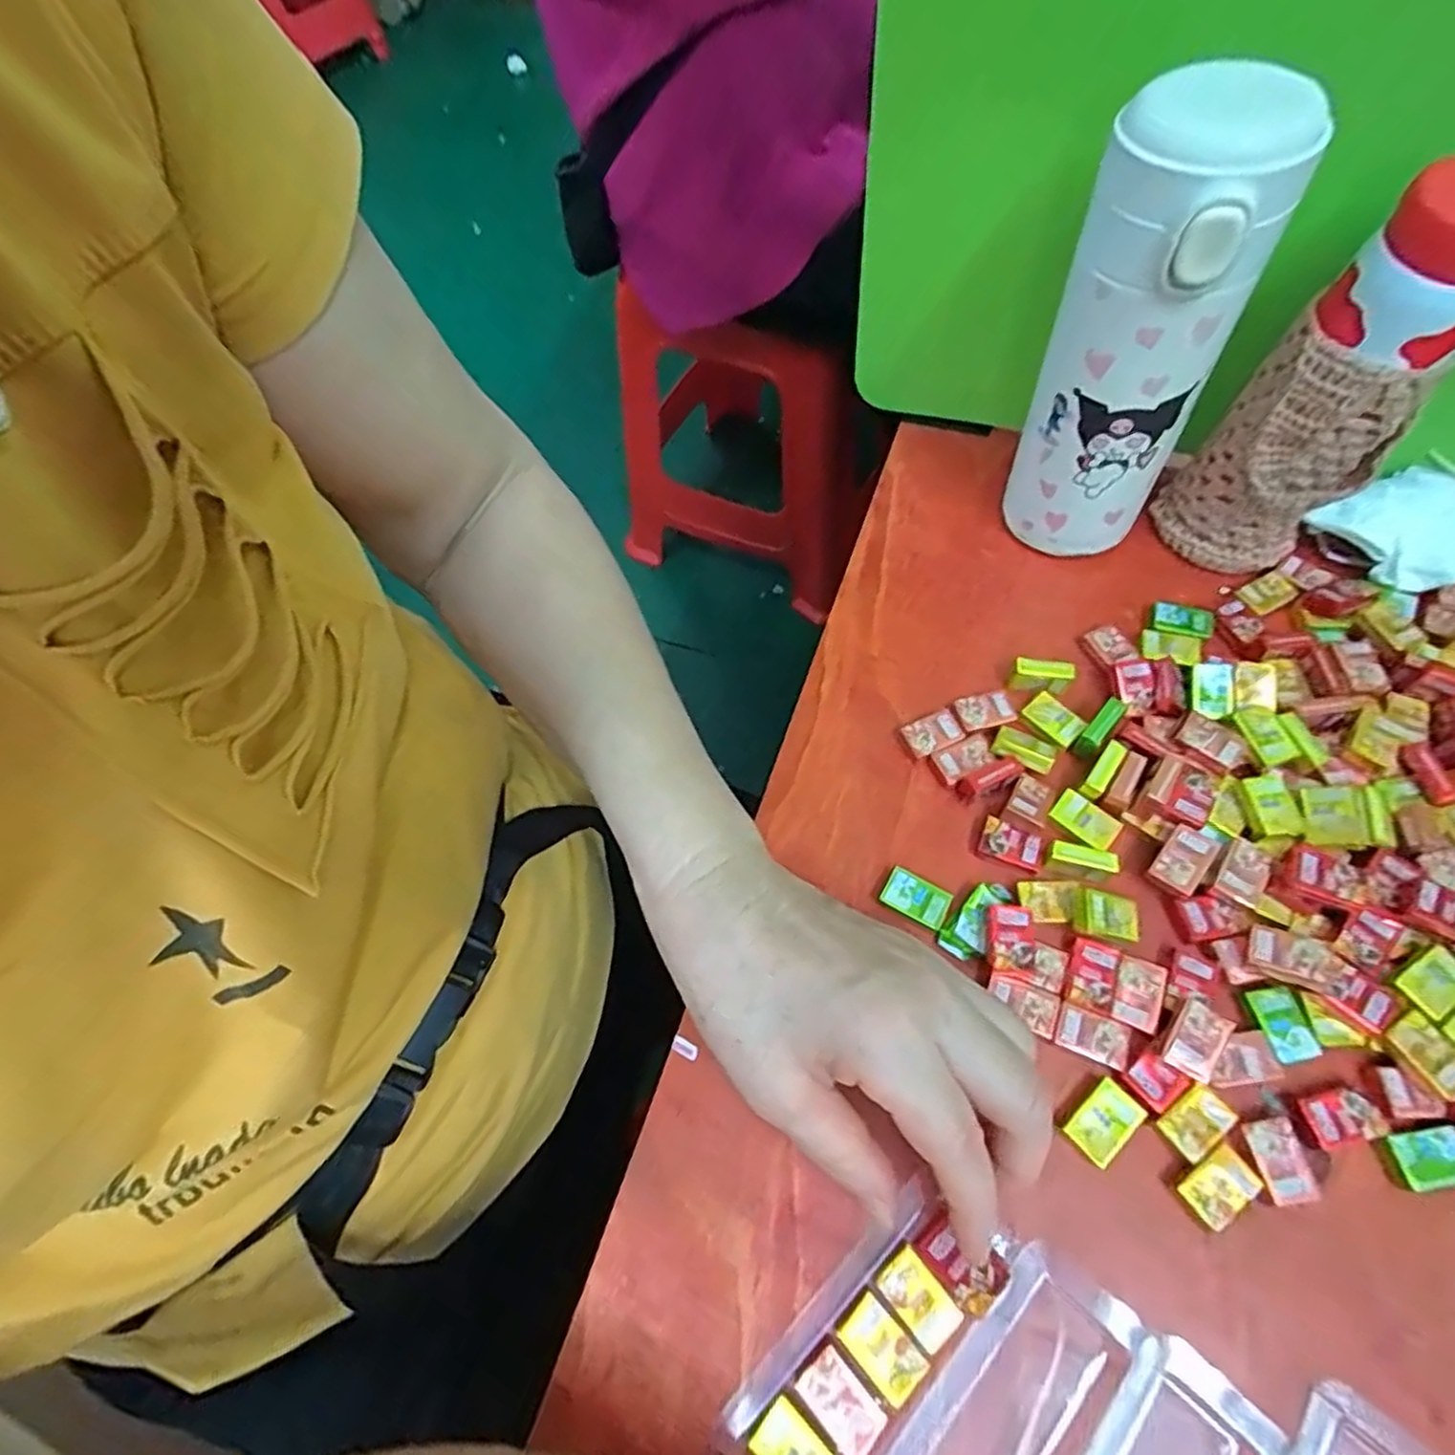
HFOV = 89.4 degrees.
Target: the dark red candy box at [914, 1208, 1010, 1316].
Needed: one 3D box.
[{"bbox_3d":[0.076,0.173,0.238,0.025,0.011,0.018,41,73,20],"label":"dark red candy box"}]

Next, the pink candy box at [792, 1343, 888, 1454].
[{"bbox_3d":[0.035,0.209,0.227,0.017,0.004,0.026,-42,69,-15],"label":"pink candy box"}]

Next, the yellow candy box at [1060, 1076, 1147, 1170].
[{"bbox_3d":[0.131,0.137,0.257,0.026,0.004,0.019,-40,68,-15],"label":"yellow candy box"}]

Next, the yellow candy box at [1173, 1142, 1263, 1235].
[{"bbox_3d":[0.164,0.155,0.247,0.024,0.008,0.016,-38,68,-14],"label":"yellow candy box"}]

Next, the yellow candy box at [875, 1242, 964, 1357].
[{"bbox_3d":[0.062,0.184,0.236,0.016,0.004,0.026,-38,68,-14],"label":"yellow candy box"}]

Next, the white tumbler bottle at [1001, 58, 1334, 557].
[{"bbox_3d":[0.161,-0.149,0.298,0.054,0.178,0.058,-12,64,-2],"label":"white tumbler bottle"}]

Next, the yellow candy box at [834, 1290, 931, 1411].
[{"bbox_3d":[0.049,0.196,0.231,0.018,0.004,0.026,-42,69,-16],"label":"yellow candy box"}]

